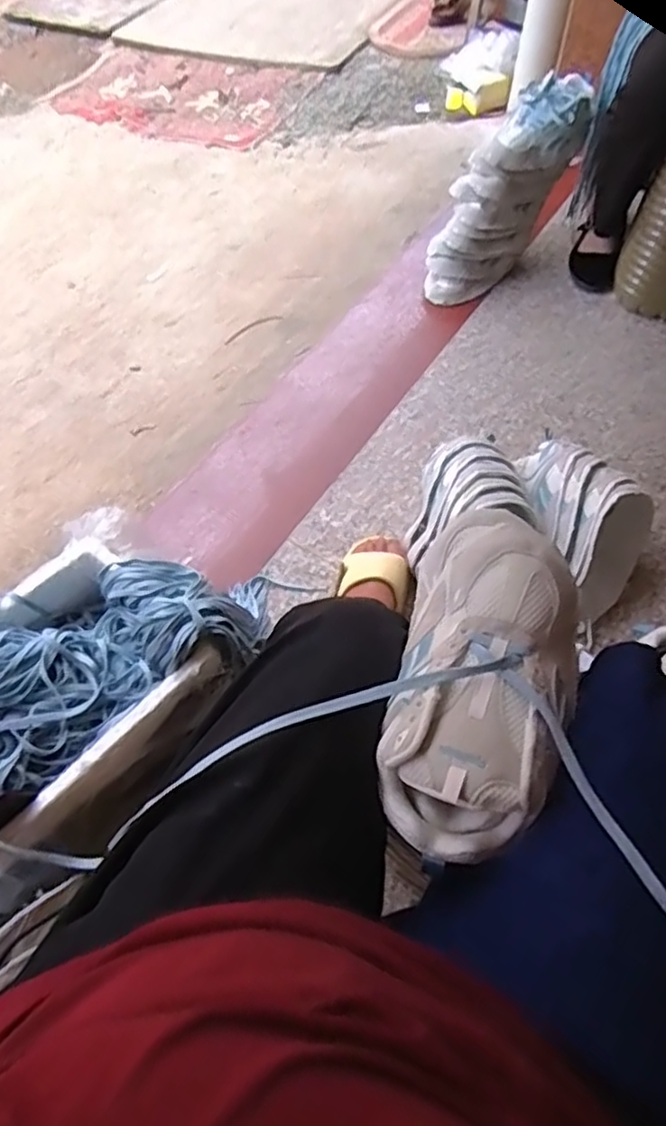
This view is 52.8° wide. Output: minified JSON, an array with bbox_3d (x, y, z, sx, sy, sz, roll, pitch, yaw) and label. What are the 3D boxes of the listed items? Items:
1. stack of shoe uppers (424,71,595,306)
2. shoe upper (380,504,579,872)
[{"bbox_3d":[0.319,-0.689,1.264,0.120,0.424,0.150,47,29,24],"label":"stack of shoe uppers"},{"bbox_3d":[0.106,0.079,0.467,0.117,0.060,0.232,11,70,10],"label":"shoe upper"}]

